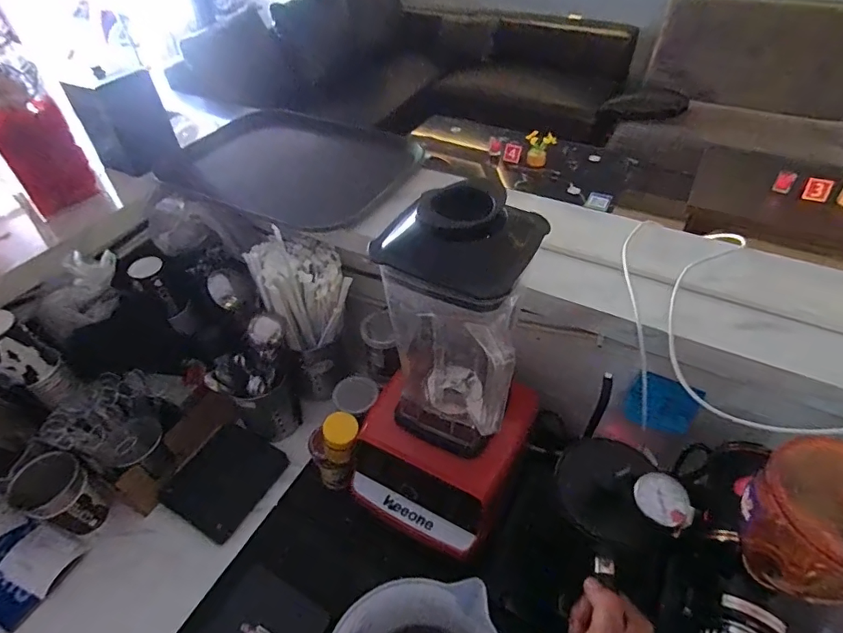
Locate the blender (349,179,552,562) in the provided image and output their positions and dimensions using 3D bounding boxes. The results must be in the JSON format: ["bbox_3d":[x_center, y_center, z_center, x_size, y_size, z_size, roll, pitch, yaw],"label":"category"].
[{"bbox_3d":[0.012,0.064,0.517,0.174,0.395,0.184,19,49,20],"label":"blender"}]

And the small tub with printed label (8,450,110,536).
[{"bbox_3d":[-0.472,0.241,0.636,0.076,0.115,0.075,-1,45,1],"label":"small tub with printed label"}]

